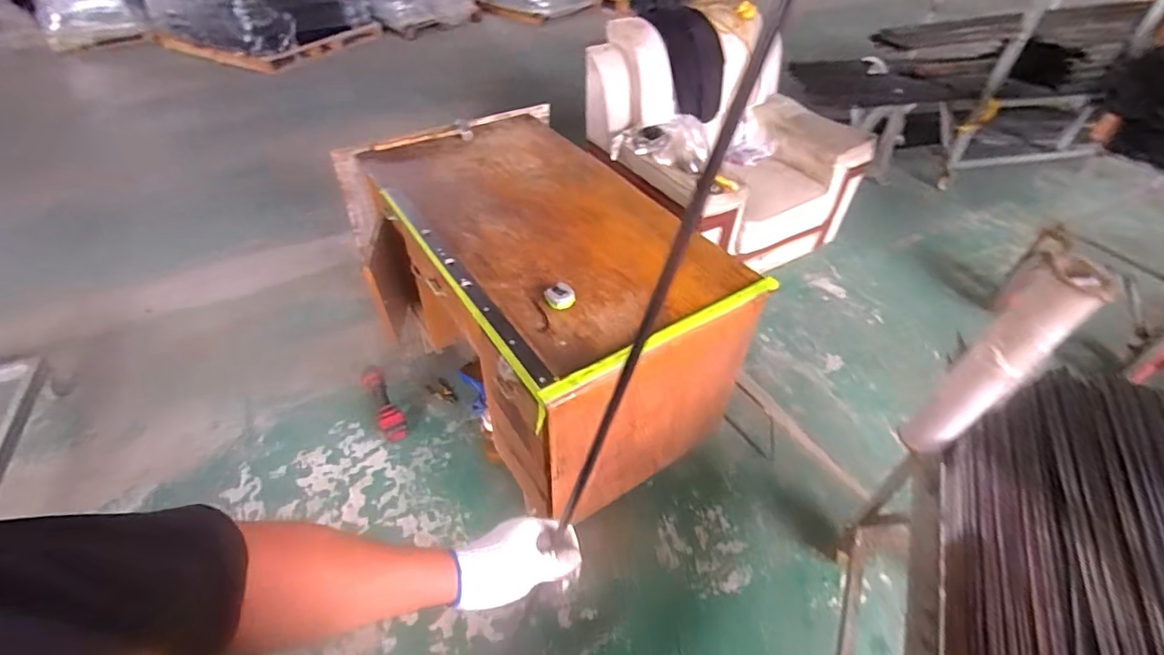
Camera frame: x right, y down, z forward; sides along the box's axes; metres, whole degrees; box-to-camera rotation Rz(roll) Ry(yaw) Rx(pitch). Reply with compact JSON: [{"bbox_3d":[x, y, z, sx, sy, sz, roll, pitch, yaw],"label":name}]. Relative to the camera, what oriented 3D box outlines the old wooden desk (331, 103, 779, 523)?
[{"bbox_3d":[-0.167,-0.116,1.715,0.743,0.701,1.283,-24,50,-25],"label":"old wooden desk"}]

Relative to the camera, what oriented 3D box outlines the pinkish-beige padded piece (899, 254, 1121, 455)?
[{"bbox_3d":[0.810,0.091,1.028,0.089,0.499,0.109,-23,50,-25],"label":"pinkish-beige padded piece"}]

